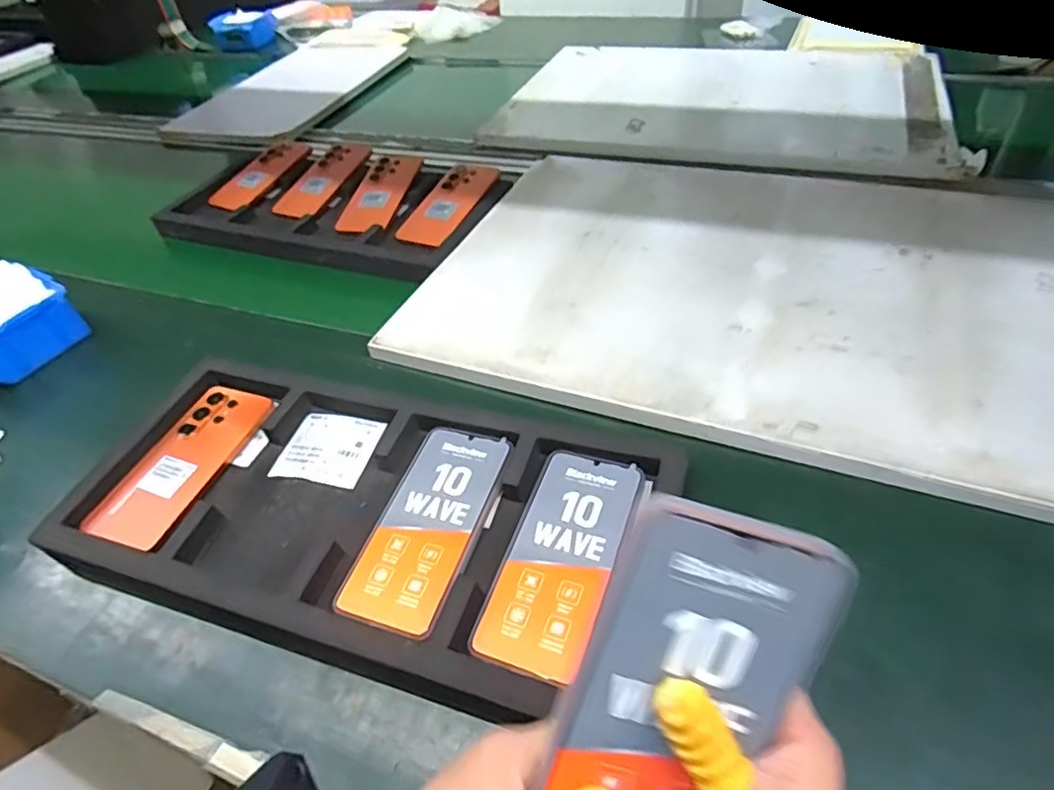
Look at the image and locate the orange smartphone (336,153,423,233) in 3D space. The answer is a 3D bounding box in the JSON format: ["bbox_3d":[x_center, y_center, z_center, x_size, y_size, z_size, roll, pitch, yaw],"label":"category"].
[{"bbox_3d":[-0.208,-0.289,0.857,0.077,0.007,0.183,8,54,12],"label":"orange smartphone"}]

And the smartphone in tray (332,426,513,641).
[{"bbox_3d":[-0.075,0.096,0.466,0.081,0.014,0.170,10,47,17],"label":"smartphone in tray"}]

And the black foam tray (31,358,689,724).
[{"bbox_3d":[-0.145,0.088,0.488,0.455,0.031,0.230,12,47,19],"label":"black foam tray"}]

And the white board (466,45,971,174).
[{"bbox_3d":[0.307,-0.497,1.008,0.672,0.015,0.490,9,46,15],"label":"white board"}]

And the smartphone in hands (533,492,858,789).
[{"bbox_3d":[0.054,0.124,0.227,0.079,0.170,0.006,18,12,-4],"label":"smartphone in hands"}]

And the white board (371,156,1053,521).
[{"bbox_3d":[0.241,-0.118,0.631,0.679,0.017,0.439,13,50,20],"label":"white board"}]

